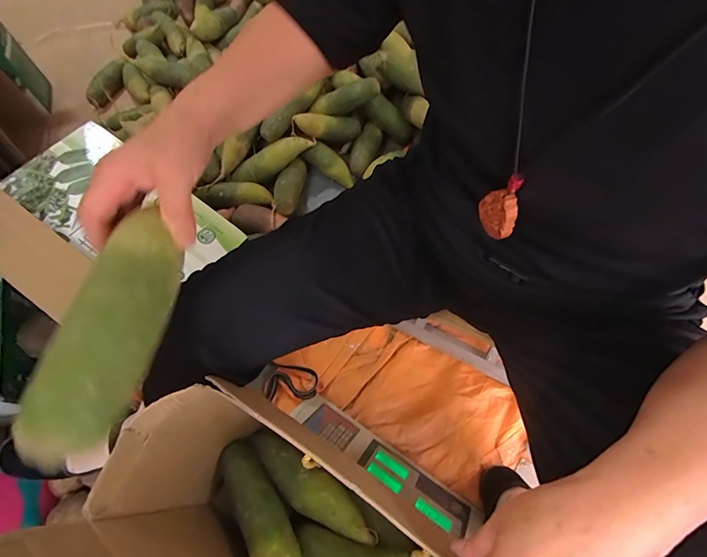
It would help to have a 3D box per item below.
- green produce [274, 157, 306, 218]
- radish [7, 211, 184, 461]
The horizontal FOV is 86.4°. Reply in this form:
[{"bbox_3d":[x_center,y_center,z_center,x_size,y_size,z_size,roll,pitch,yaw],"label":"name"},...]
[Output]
[{"bbox_3d":[-0.146,-0.203,0.855,0.057,0.051,0.155,3,64,4],"label":"green produce"},{"bbox_3d":[-0.156,0.023,0.249,0.044,0.041,0.172,2,57,3],"label":"radish"}]

